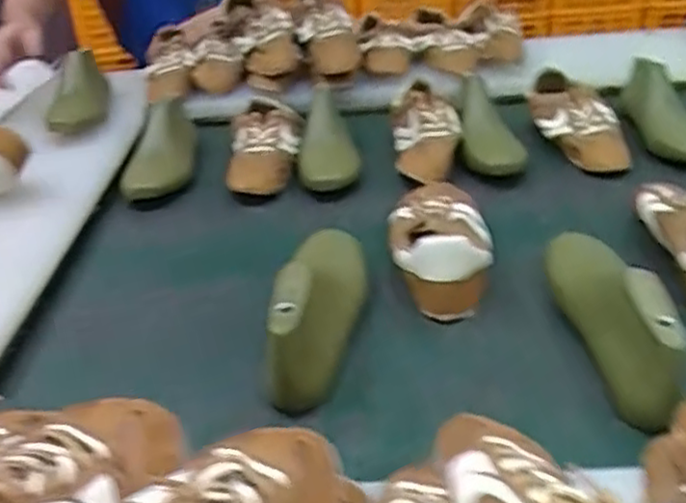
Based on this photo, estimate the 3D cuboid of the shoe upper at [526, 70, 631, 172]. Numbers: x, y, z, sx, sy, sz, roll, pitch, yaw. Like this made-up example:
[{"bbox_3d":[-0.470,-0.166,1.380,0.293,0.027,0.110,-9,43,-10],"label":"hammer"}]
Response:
[{"bbox_3d":[0.341,-0.199,1.055,0.088,0.055,0.238,-12,46,-11],"label":"shoe upper"}]

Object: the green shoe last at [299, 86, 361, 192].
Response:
[{"bbox_3d":[-0.025,-0.163,1.053,0.084,0.087,0.256,-5,32,0],"label":"green shoe last"}]

